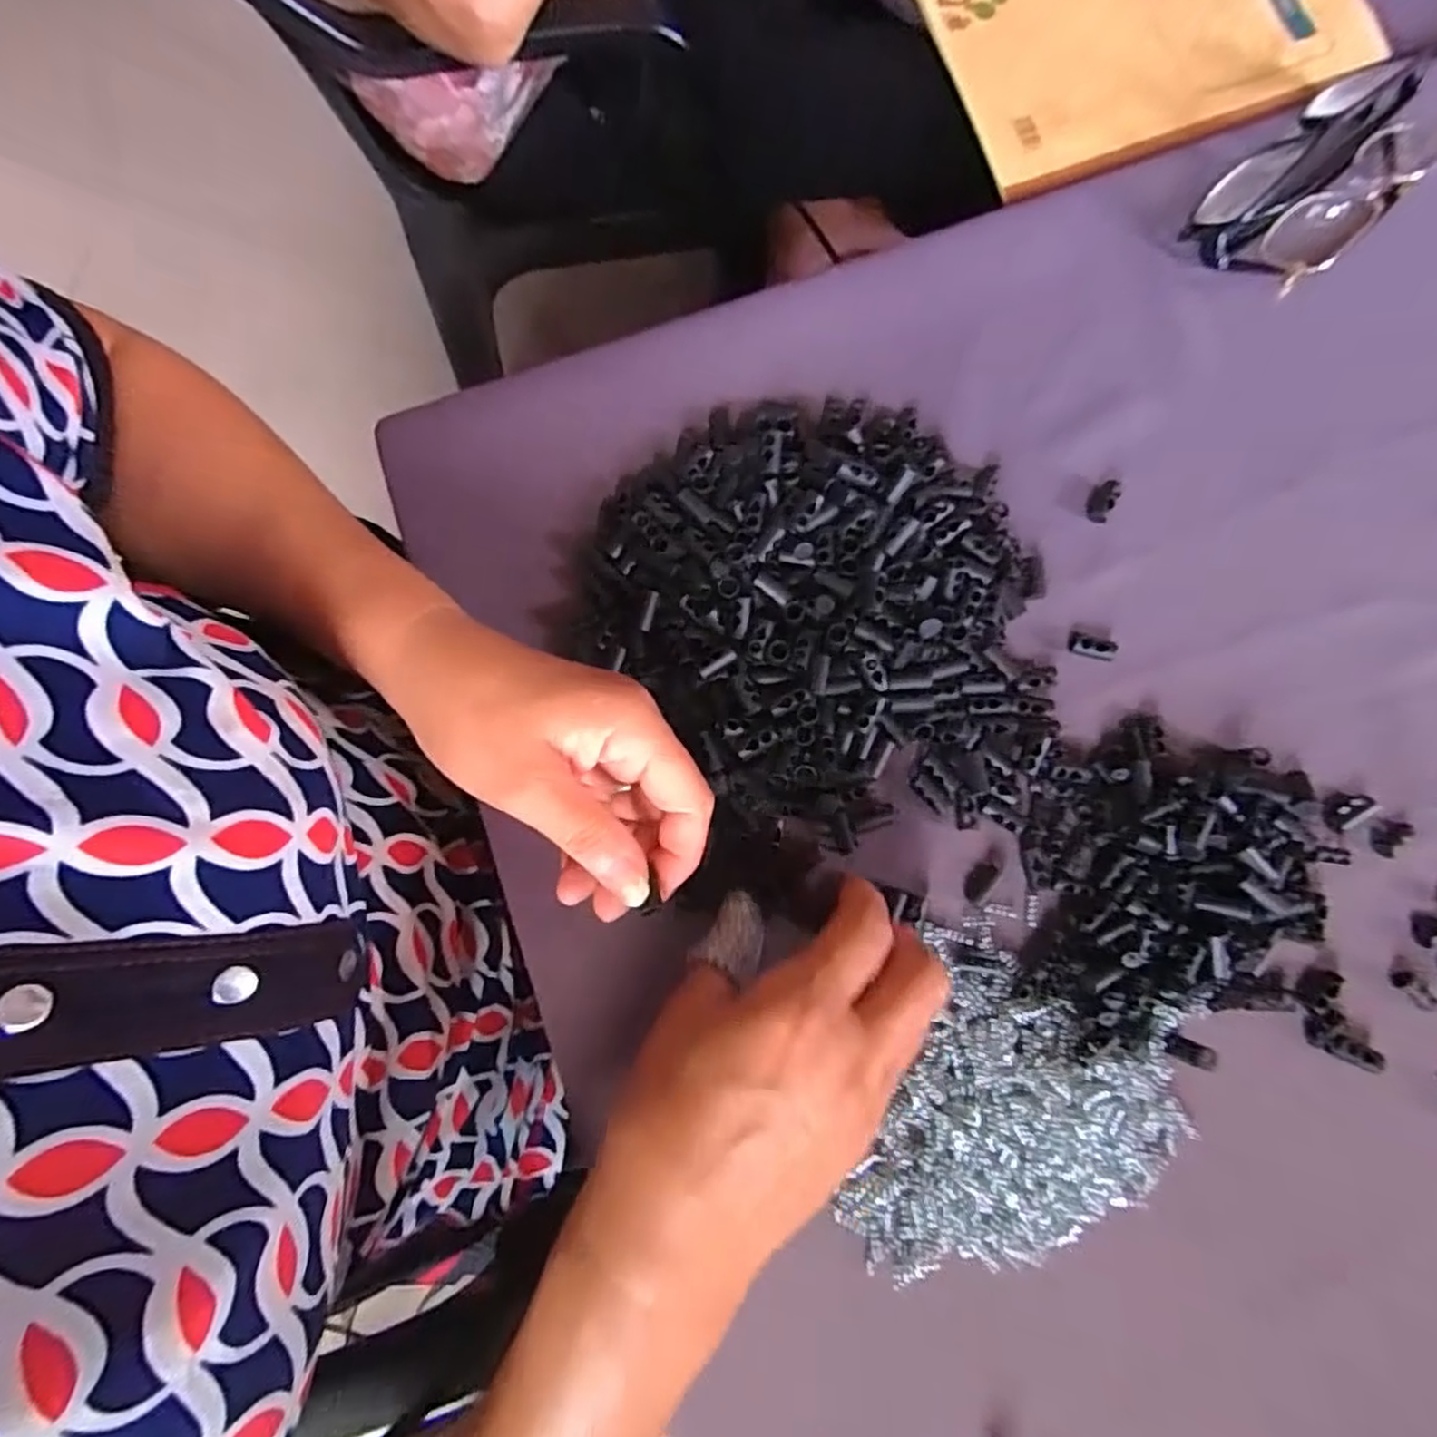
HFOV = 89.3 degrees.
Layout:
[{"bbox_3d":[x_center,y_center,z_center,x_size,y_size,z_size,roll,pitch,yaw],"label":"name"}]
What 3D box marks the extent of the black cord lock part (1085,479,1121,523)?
[{"bbox_3d":[0.175,-0.098,0.330,0.010,0.013,0.016,30,80,7],"label":"black cord lock part"}]

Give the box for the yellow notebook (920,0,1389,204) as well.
[{"bbox_3d":[0.230,-0.371,0.388,0.219,0.010,0.158,-21,78,-3],"label":"yellow notebook"}]

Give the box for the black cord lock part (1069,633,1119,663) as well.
[{"bbox_3d":[0.164,-0.031,0.318,0.021,0.010,0.008,10,78,4],"label":"black cord lock part"}]

